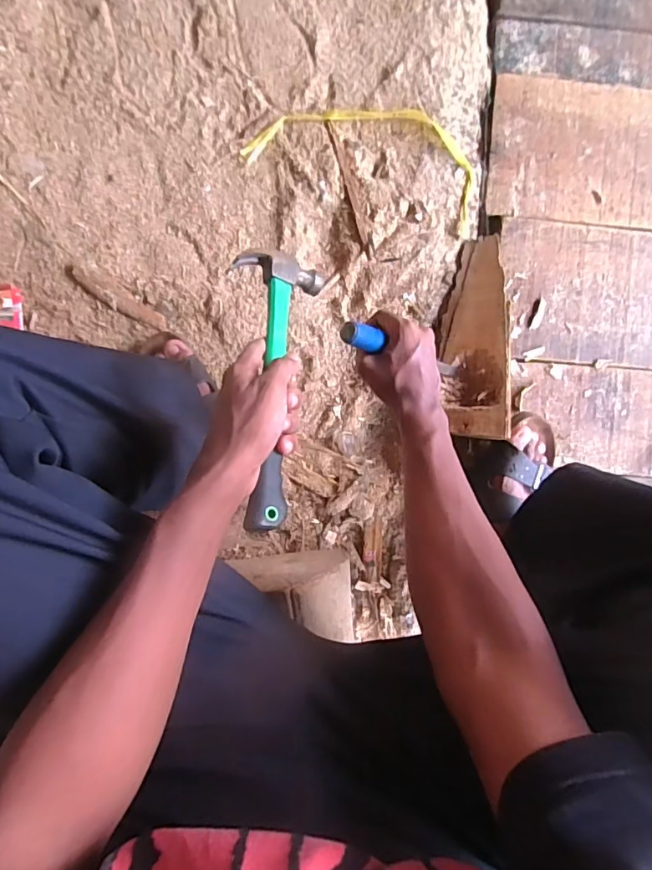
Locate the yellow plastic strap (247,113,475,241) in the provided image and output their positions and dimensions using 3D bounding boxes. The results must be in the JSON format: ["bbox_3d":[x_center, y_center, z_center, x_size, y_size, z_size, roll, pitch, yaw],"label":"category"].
[{"bbox_3d":[0.059,-0.379,0.663,0.317,0.024,0.131,19,92,-3],"label":"yellow plastic strap"}]

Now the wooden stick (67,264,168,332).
[{"bbox_3d":[-0.278,-0.182,0.659,0.136,0.011,0.025,29,91,-4],"label":"wooden stick"}]

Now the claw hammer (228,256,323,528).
[{"bbox_3d":[-0.044,-0.047,0.431,0.076,0.039,0.261,2,67,-3],"label":"claw hammer"}]

